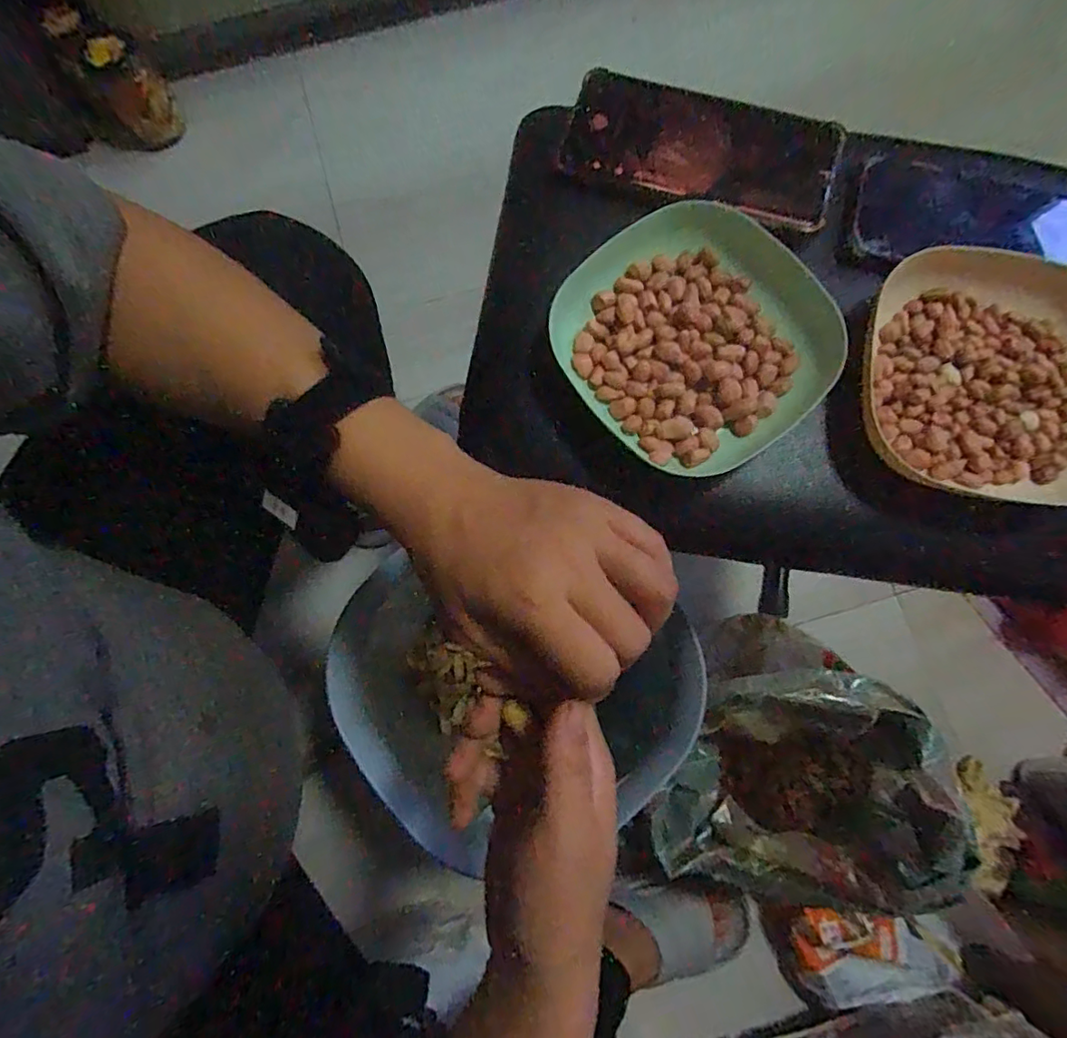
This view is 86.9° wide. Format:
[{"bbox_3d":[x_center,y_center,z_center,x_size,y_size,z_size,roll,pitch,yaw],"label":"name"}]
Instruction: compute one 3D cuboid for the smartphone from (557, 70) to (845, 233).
[{"bbox_3d":[0.099,-0.220,0.339,0.160,0.012,0.083,14,79,4],"label":"smartphone"}]

